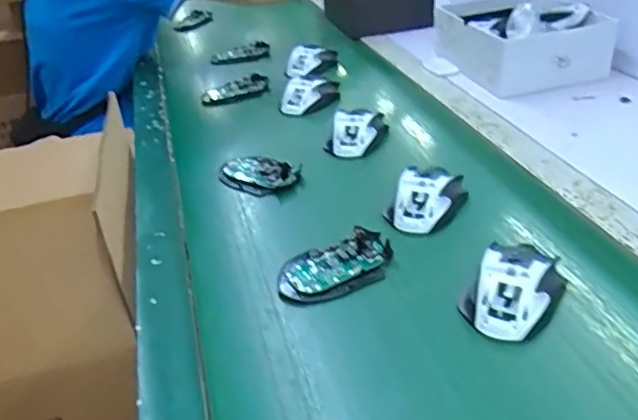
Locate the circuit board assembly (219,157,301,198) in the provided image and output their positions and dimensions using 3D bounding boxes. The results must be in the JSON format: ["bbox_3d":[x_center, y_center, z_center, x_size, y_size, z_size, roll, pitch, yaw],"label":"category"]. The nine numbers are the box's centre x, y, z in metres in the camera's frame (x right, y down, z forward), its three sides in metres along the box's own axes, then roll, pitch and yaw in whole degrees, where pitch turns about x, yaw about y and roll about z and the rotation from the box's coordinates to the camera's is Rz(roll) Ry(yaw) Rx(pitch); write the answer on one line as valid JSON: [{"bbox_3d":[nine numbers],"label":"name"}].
[{"bbox_3d":[-0.082,-0.044,0.736,0.108,0.021,0.066,21,41,37],"label":"circuit board assembly"}]

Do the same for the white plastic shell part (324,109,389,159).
[{"bbox_3d":[0.055,-0.110,0.791,0.076,0.043,0.095,4,33,17],"label":"white plastic shell part"}]

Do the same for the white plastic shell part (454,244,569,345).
[{"bbox_3d":[0.166,0.065,0.498,0.072,0.036,0.103,17,39,33],"label":"white plastic shell part"}]

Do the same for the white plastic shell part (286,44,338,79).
[{"bbox_3d":[-0.016,-0.271,1.053,0.063,0.049,0.103,12,36,27],"label":"white plastic shell part"}]

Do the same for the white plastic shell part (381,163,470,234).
[{"bbox_3d":[0.114,-0.012,0.629,0.068,0.036,0.089,14,37,29],"label":"white plastic shell part"}]

